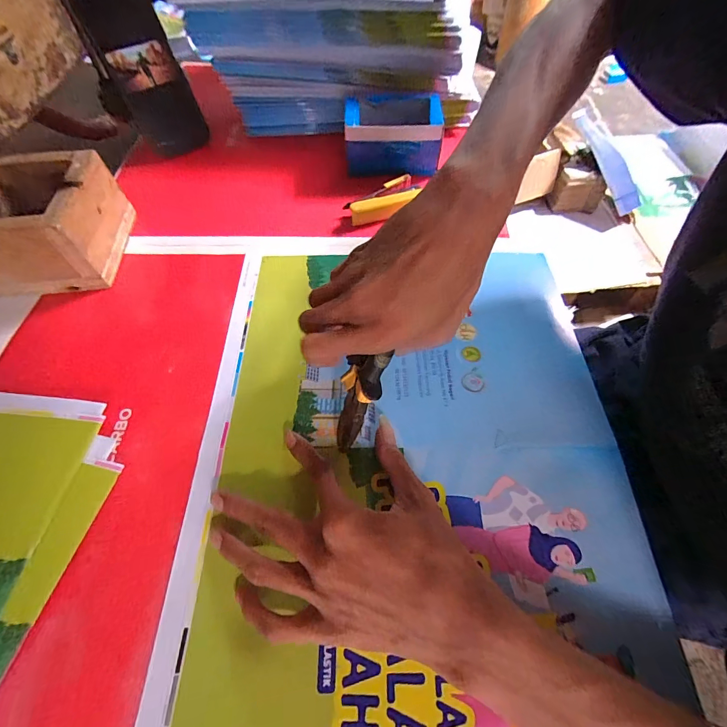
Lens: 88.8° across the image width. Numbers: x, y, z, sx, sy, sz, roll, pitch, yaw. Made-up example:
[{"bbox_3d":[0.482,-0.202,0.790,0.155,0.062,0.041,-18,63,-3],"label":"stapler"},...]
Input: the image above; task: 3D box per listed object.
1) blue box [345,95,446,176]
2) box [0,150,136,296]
[{"bbox_3d":[0.037,-0.287,0.470,0.113,0.073,0.076,1,58,2],"label":"blue box"},{"bbox_3d":[-0.327,-0.143,0.383,0.119,0.086,0.126,-5,58,-2],"label":"box"}]

